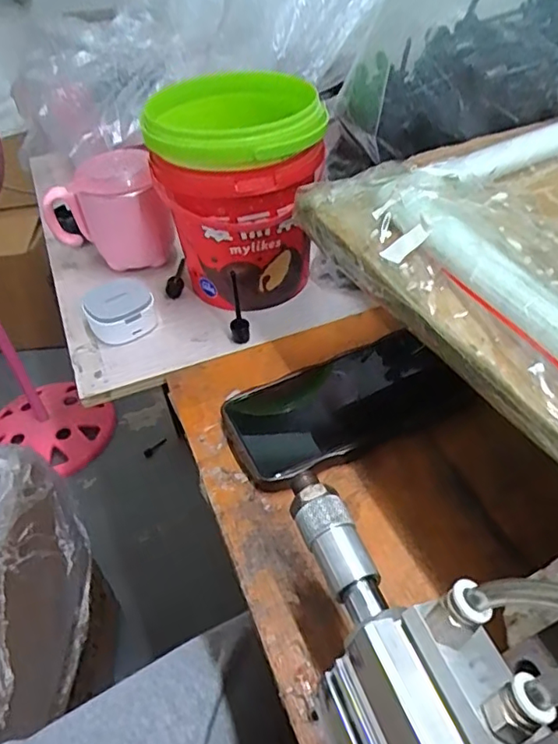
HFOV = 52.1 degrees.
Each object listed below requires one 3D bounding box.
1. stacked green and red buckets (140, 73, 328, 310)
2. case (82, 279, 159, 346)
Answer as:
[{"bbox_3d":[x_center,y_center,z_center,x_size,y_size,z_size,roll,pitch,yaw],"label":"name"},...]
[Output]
[{"bbox_3d":[-0.030,-0.141,0.466,0.123,0.153,0.125,-19,45,-14],"label":"stacked green and red buckets"},{"bbox_3d":[-0.131,-0.049,0.472,0.052,0.033,0.040,-24,47,-19],"label":"case"}]

